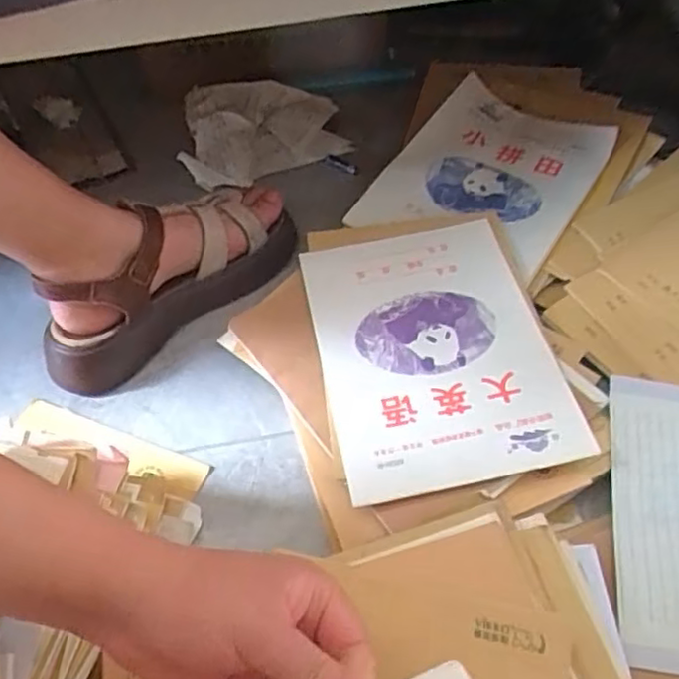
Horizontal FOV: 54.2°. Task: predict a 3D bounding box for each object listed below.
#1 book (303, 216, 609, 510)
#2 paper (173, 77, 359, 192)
[{"bbox_3d":[0.079,0.004,0.558,0.184,0.008,0.252,-11,54,-4],"label":"book"},{"bbox_3d":[-0.093,-0.258,0.806,0.190,0.049,0.158,-5,52,-1],"label":"paper"}]

